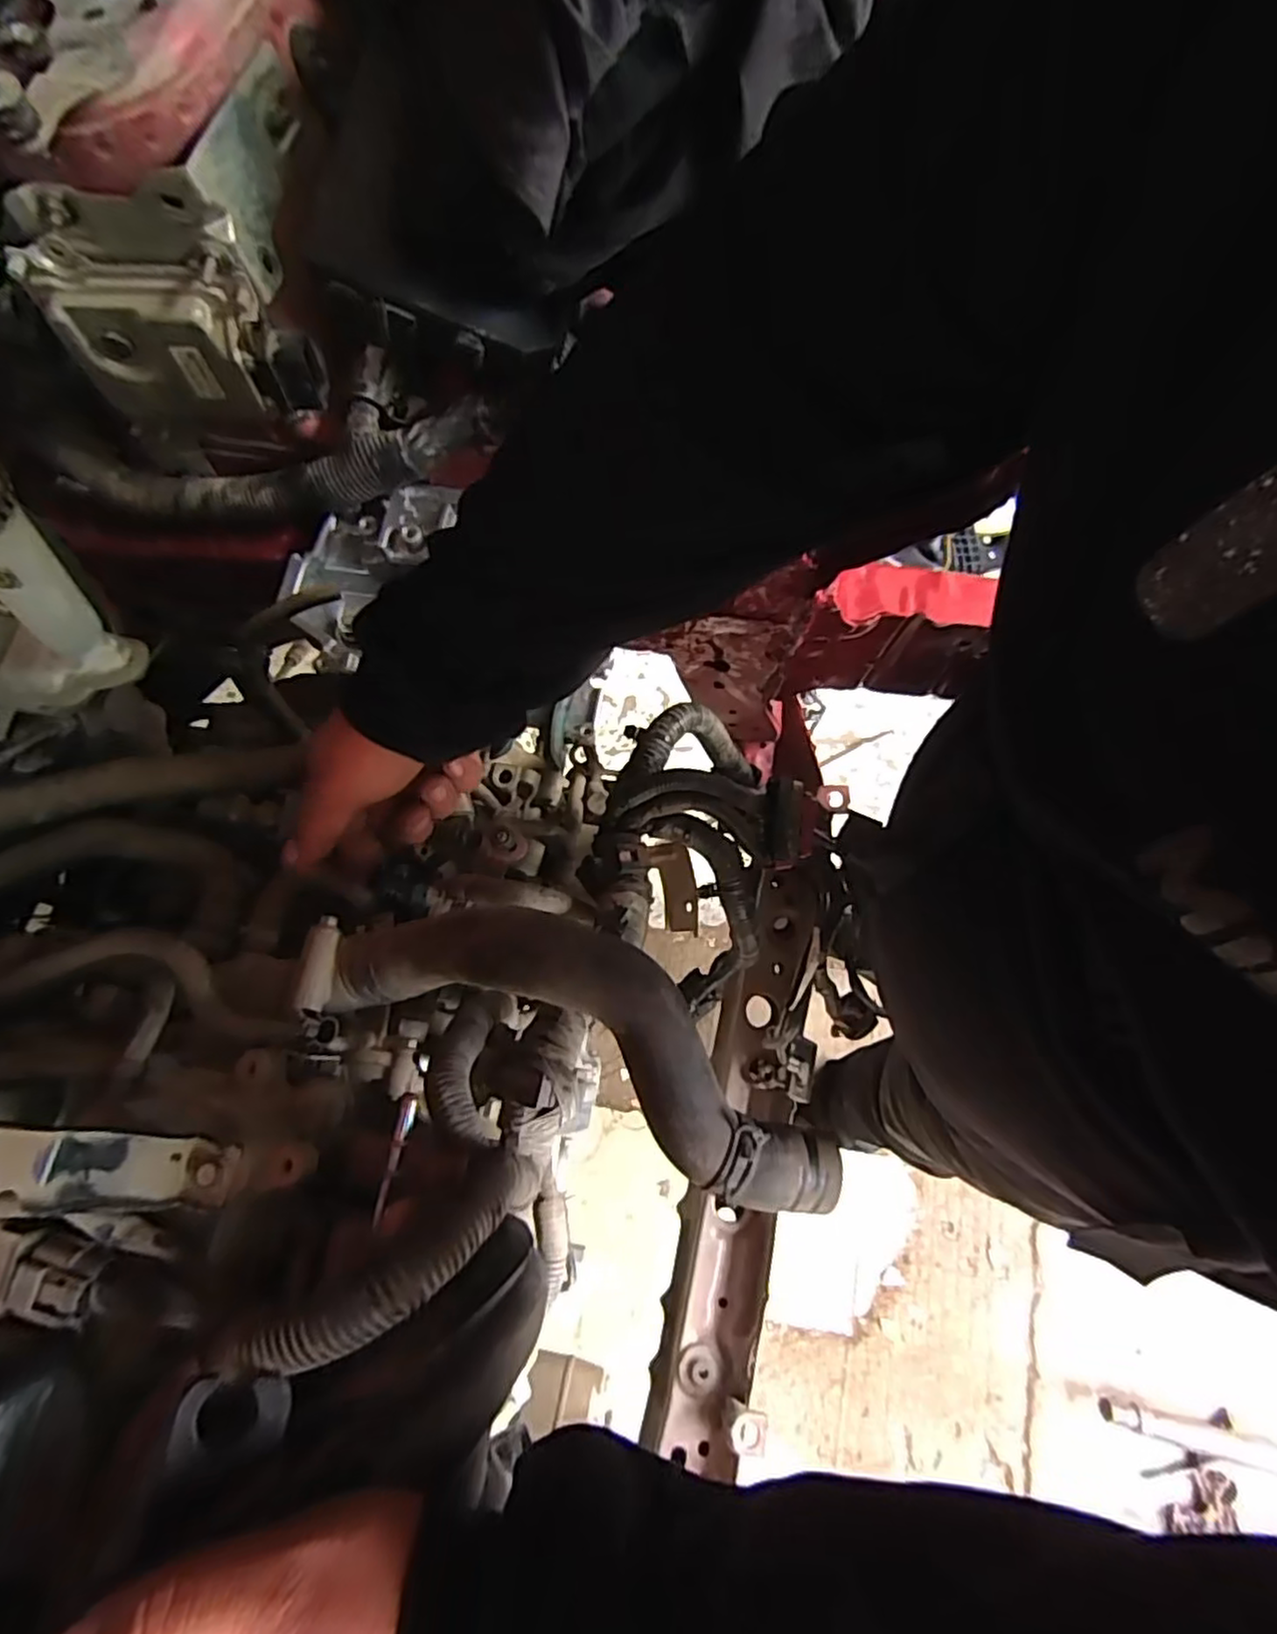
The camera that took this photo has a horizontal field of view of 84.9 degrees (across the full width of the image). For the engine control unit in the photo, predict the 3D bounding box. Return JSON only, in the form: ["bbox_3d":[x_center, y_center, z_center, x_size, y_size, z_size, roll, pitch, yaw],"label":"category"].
[{"bbox_3d":[-0.292,-0.307,0.470,0.154,0.124,0.034,4,74,1],"label":"engine control unit"}]

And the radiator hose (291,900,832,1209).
[{"bbox_3d":[-0.038,0.107,0.372,0.307,0.079,0.093,21,75,5],"label":"radiator hose"}]

